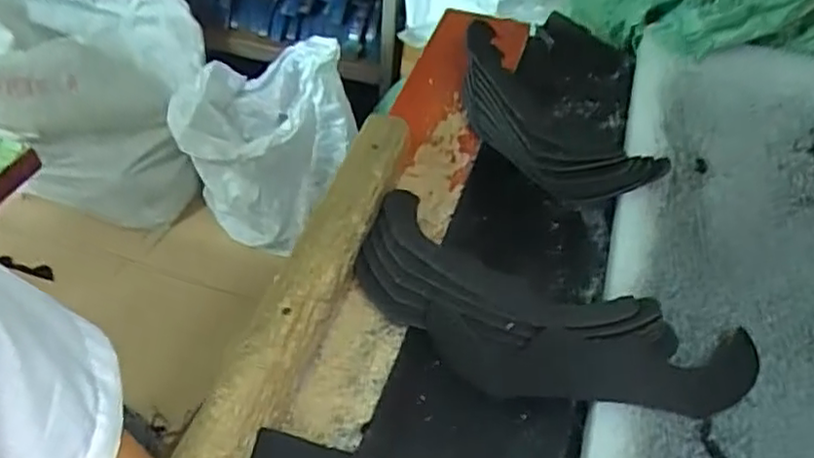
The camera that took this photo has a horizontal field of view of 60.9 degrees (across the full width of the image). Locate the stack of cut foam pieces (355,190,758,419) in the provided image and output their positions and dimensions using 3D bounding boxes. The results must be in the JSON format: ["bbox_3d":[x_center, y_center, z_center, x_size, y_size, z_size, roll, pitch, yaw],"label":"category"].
[{"bbox_3d":[0.096,0.063,0.518,0.295,0.033,0.129,26,48,18],"label":"stack of cut foam pieces"}]

